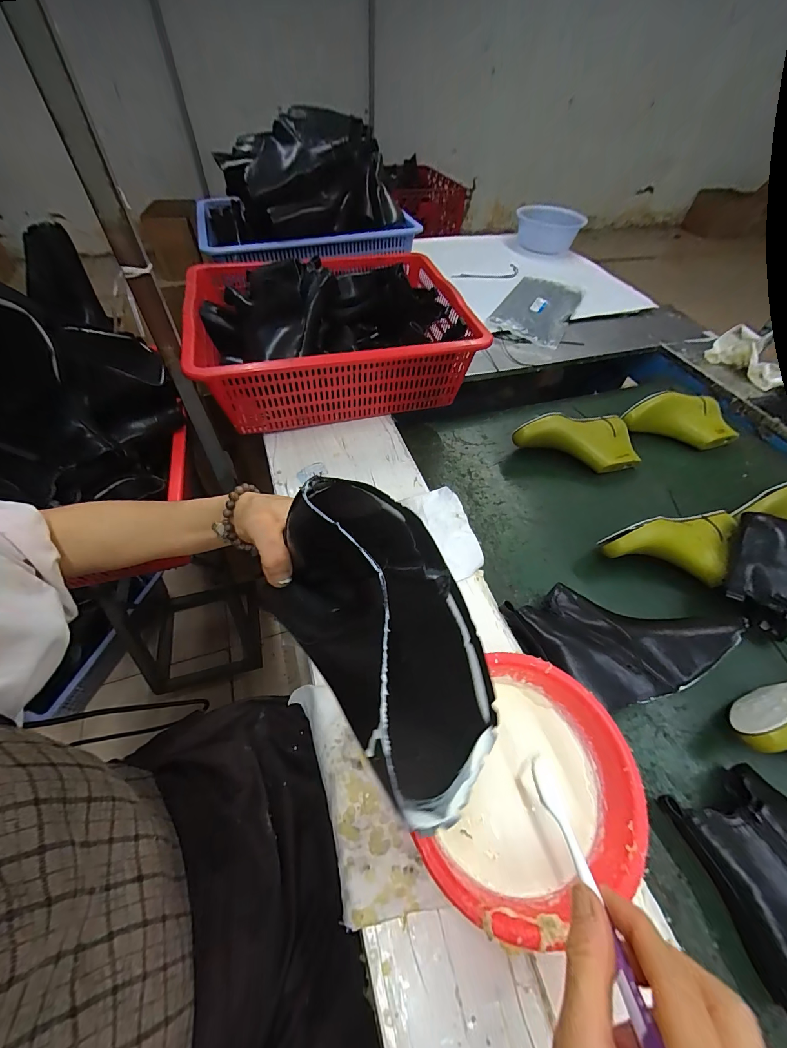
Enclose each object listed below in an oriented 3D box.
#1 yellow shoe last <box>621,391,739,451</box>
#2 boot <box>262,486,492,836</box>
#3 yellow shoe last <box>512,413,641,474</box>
[{"bbox_3d":[0.573,-0.201,0.724,0.225,0.081,0.096,-10,54,-9],"label":"yellow shoe last"},{"bbox_3d":[-0.009,0.083,0.248,0.102,0.114,0.217,-22,69,-37],"label":"boot"},{"bbox_3d":[0.333,-0.145,0.668,0.221,0.085,0.099,-8,53,-8],"label":"yellow shoe last"}]

